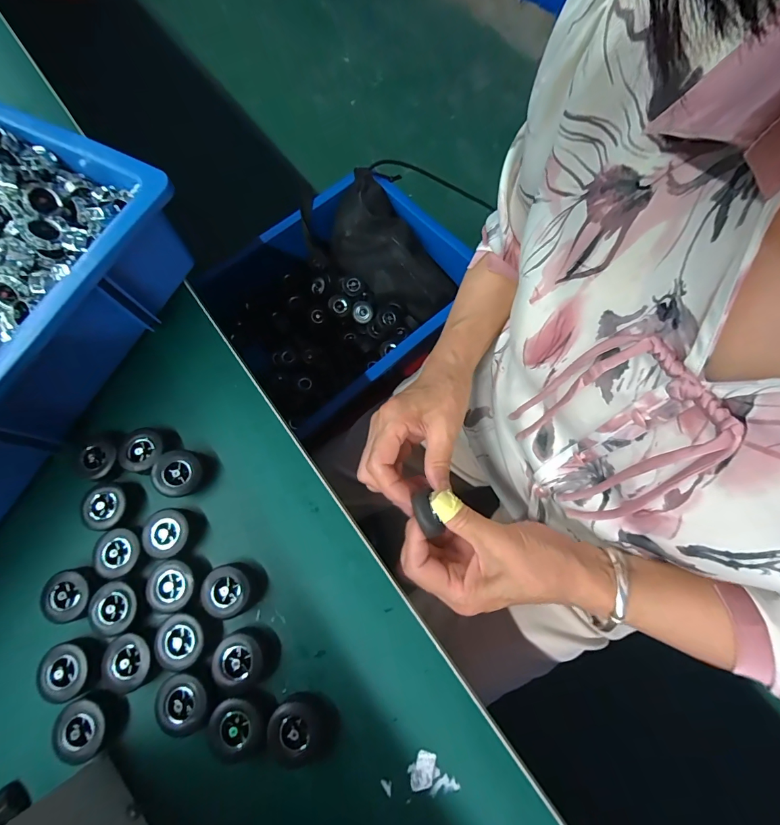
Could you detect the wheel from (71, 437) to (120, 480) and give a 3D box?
[{"bbox_3d":[-0.244,0.039,0.317,0.032,0.011,0.035,0,73,0],"label":"wheel"}]

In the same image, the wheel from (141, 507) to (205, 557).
[{"bbox_3d":[-0.171,0.094,0.301,0.041,0.018,0.036,-3,73,-1],"label":"wheel"}]

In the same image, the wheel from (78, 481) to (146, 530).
[{"bbox_3d":[-0.224,0.074,0.310,0.038,0.021,0.037,0,73,0],"label":"wheel"}]

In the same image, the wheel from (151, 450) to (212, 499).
[{"bbox_3d":[-0.169,0.050,0.310,0.037,0.021,0.034,0,73,0],"label":"wheel"}]

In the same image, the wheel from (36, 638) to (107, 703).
[{"bbox_3d":[-0.231,0.185,0.278,0.031,0.019,0.036,-3,73,-1],"label":"wheel"}]

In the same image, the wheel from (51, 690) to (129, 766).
[{"bbox_3d":[-0.210,0.219,0.268,0.040,0.019,0.037,0,73,0],"label":"wheel"}]

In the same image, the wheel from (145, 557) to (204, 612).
[{"bbox_3d":[-0.161,0.129,0.290,0.041,0.019,0.035,-22,74,-7],"label":"wheel"}]

